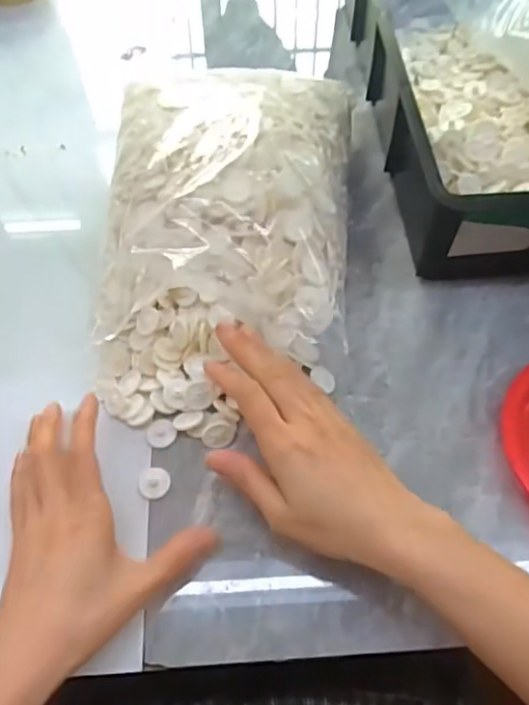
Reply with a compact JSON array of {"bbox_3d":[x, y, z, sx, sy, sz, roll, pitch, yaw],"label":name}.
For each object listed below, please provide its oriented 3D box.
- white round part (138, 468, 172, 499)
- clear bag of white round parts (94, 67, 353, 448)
[{"bbox_3d":[-0.075,0.089,0.383,0.021,0.008,0.019,-7,59,-5],"label":"white round part"},{"bbox_3d":[-0.030,-0.099,0.445,0.191,0.091,0.310,4,59,2],"label":"clear bag of white round parts"}]

